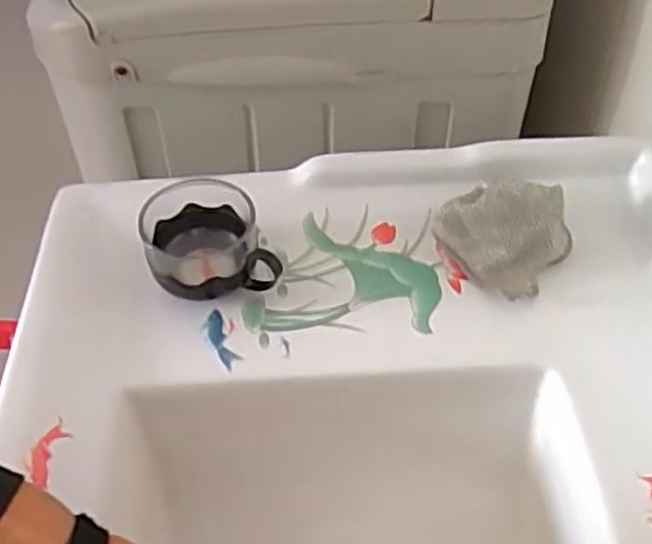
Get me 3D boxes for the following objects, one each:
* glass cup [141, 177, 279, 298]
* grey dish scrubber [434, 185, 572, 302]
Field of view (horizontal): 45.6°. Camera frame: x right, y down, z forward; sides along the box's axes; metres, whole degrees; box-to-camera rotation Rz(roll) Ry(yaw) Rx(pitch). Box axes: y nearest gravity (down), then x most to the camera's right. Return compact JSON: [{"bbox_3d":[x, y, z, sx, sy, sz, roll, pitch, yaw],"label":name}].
[{"bbox_3d":[-0.081,-0.018,0.532,0.082,0.056,0.075,-1,46,1],"label":"glass cup"},{"bbox_3d":[0.129,-0.030,0.550,0.074,0.049,0.080,-1,46,1],"label":"grey dish scrubber"}]

